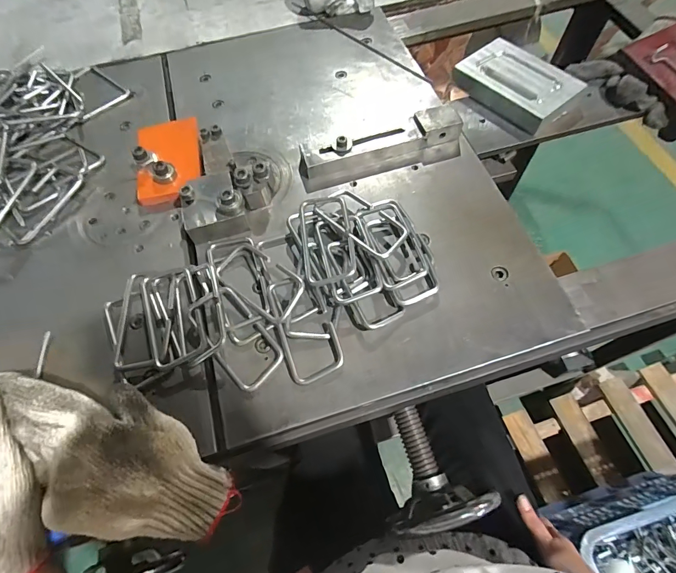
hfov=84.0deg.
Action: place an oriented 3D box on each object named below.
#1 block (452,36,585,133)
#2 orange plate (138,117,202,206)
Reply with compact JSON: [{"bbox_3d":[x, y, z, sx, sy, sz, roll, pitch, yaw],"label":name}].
[{"bbox_3d":[0.238,-0.270,0.499,0.104,0.031,0.144,-33,64,-14],"label":"block"},{"bbox_3d":[-0.211,-0.160,0.471,0.076,0.014,0.121,-12,61,-4],"label":"orange plate"}]

